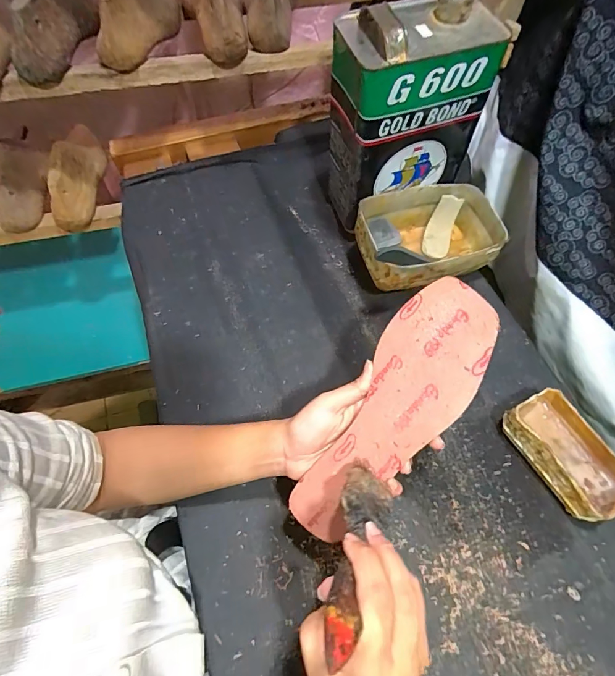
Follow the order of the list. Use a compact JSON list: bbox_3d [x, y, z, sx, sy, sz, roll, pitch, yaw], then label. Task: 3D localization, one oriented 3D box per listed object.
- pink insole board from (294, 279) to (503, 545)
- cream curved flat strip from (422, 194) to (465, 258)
[{"bbox_3d":[0.076,0.063,0.334,0.083,0.010,0.243,29,88,20],"label":"pink insole board"},{"bbox_3d":[0.192,-0.158,0.567,0.037,0.020,0.087,20,96,10],"label":"cream curved flat strip"}]

